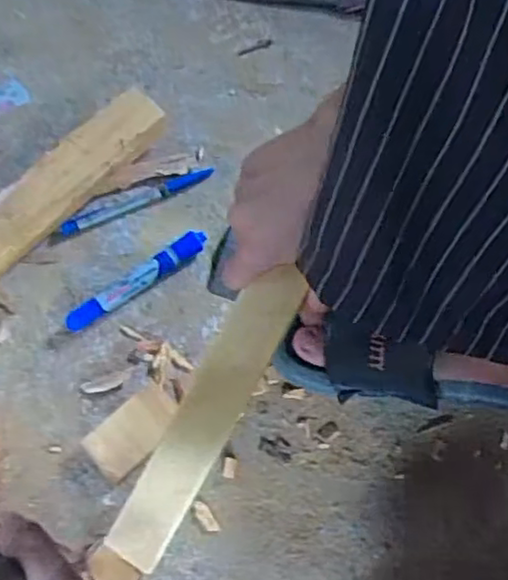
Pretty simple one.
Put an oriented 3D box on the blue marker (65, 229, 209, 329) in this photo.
[{"bbox_3d":[-0.098,-0.009,0.558,0.132,0.021,0.019,-32,72,-15],"label":"blue marker"}]

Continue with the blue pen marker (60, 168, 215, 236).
[{"bbox_3d":[-0.104,-0.081,0.600,0.143,0.007,0.015,-25,70,-13],"label":"blue pen marker"}]

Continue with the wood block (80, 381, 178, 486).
[{"bbox_3d":[-0.090,0.108,0.511,0.073,0.020,0.039,-39,74,-17],"label":"wood block"}]

